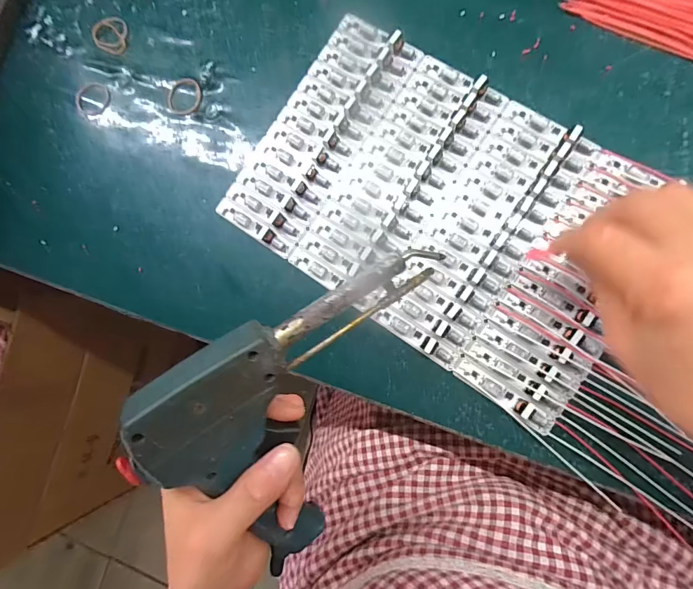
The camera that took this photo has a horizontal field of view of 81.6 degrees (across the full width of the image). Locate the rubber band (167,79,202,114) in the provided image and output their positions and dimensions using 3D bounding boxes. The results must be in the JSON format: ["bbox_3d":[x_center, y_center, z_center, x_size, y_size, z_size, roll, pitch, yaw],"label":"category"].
[{"bbox_3d":[-0.139,-0.169,0.341,0.031,0.004,0.032,-1,86,9],"label":"rubber band"}]

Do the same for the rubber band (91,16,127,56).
[{"bbox_3d":[-0.213,-0.236,0.362,0.039,0.004,0.032,31,91,10],"label":"rubber band"}]

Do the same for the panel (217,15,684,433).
[{"bbox_3d":[0.067,-0.068,0.297,0.292,0.015,0.191,35,92,10],"label":"panel"}]

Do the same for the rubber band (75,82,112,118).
[{"bbox_3d":[-0.227,-0.174,0.359,0.038,0.004,0.032,30,91,10],"label":"rubber band"}]

